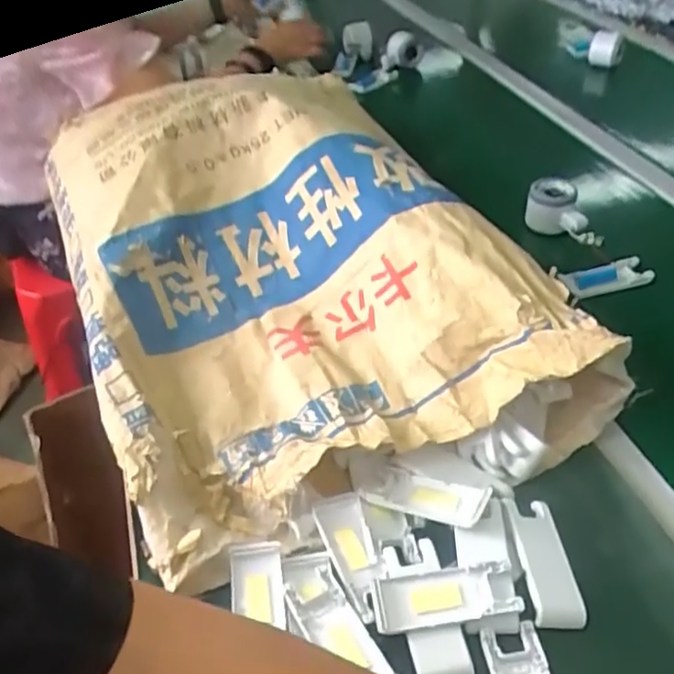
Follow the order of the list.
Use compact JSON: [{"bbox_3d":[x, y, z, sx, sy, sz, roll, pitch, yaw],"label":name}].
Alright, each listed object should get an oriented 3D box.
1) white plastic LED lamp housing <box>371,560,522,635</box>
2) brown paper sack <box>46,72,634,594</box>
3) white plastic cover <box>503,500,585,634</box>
[{"bbox_3d":[0.077,0.189,0.477,0.100,0.020,0.039,-6,42,-3],"label":"white plastic LED lamp housing"},{"bbox_3d":[-0.077,-0.090,0.716,0.405,0.142,0.658,-20,44,-18],"label":"brown paper sack"},{"bbox_3d":[0.157,0.172,0.508,0.037,0.020,0.104,-3,42,0],"label":"white plastic cover"}]

